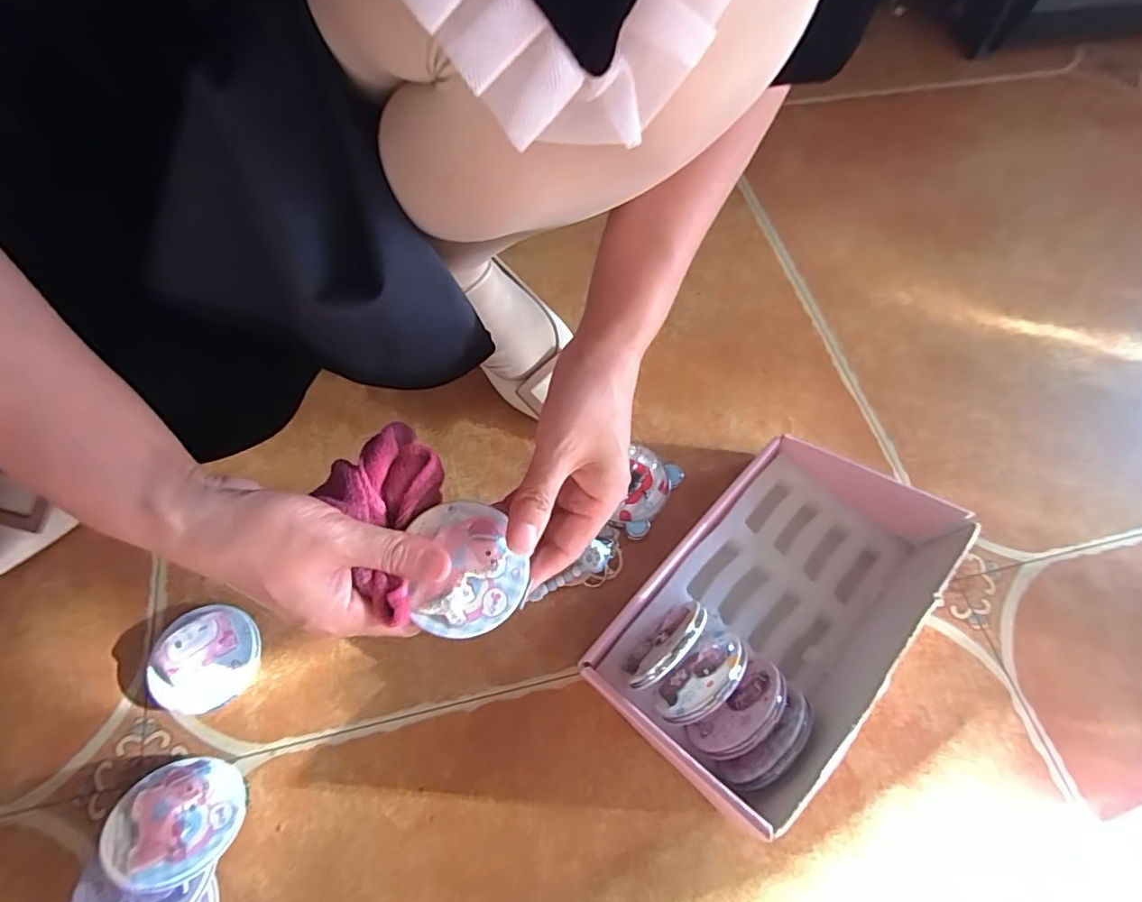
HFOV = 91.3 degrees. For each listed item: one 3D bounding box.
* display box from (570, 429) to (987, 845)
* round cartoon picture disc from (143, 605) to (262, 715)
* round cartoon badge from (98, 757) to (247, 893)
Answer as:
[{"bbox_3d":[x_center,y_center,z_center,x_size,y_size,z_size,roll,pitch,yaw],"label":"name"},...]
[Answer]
[{"bbox_3d":[0.138,0.102,0.385,0.140,0.087,0.245,39,68,17],"label":"display box"},{"bbox_3d":[-0.255,0.145,0.391,0.067,0.014,0.068,1,64,-2],"label":"round cartoon picture disc"},{"bbox_3d":[-0.237,0.220,0.335,0.066,0.009,0.067,10,34,-7],"label":"round cartoon badge"}]

